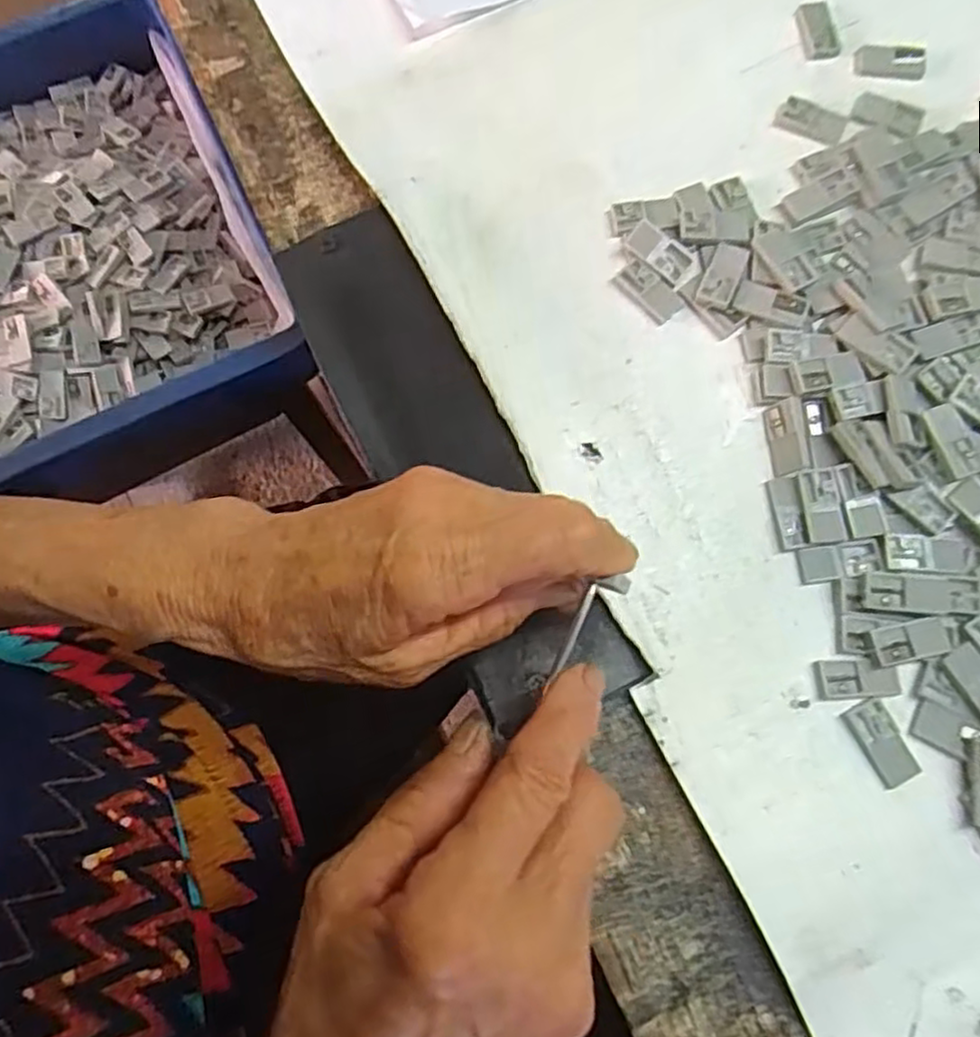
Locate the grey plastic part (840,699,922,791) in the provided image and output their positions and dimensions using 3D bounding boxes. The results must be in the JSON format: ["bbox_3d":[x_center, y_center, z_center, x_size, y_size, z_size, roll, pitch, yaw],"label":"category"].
[{"bbox_3d":[0.134,0.076,0.245,0.014,0.004,0.028,-27,77,-5],"label":"grey plastic part"}]

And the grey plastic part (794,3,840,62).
[{"bbox_3d":[0.144,-0.214,0.316,0.016,0.004,0.028,-7,76,0],"label":"grey plastic part"}]

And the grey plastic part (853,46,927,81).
[{"bbox_3d":[0.173,-0.198,0.313,0.029,0.004,0.015,6,76,3],"label":"grey plastic part"}]

